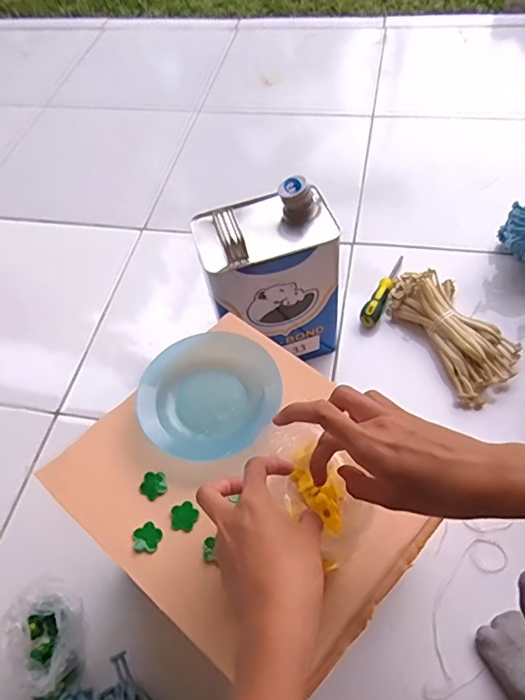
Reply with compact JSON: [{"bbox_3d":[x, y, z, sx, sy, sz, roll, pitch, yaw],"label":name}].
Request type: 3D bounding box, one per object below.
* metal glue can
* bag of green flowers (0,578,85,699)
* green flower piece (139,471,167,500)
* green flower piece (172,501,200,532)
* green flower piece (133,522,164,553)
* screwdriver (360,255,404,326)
[{"bbox_3d":[0.011,-0.089,0.729,0.166,0.254,0.114,-17,56,-5],"label":"metal glue can"},{"bbox_3d":[-0.235,0.323,0.589,0.094,0.077,0.104,-37,60,-17],"label":"bag of green flowers"},{"bbox_3d":[-0.096,0.118,0.462,0.022,0.004,0.024,-3,56,5],"label":"green flower piece"},{"bbox_3d":[-0.066,0.140,0.445,0.022,0.004,0.024,-3,56,5],"label":"green flower piece"},{"bbox_3d":[-0.095,0.154,0.435,0.023,0.004,0.023,-3,56,5],"label":"green flower piece"},{"bbox_3d":[0.196,-0.096,0.862,0.028,0.034,0.146,20,61,19],"label":"screwdriver"}]

